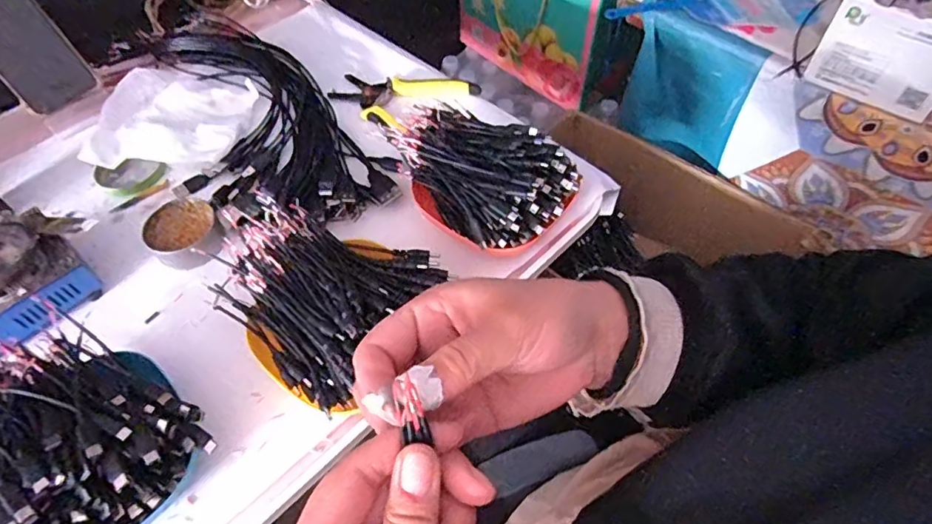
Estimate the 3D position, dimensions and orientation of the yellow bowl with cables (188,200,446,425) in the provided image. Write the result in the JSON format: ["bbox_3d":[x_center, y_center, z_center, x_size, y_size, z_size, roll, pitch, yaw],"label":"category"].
[{"bbox_3d":[-0.119,0.025,0.437,0.181,0.067,0.145,24,60,16],"label":"yellow bowl with cables"}]

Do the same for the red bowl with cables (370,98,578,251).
[{"bbox_3d":[0.008,-0.089,0.507,0.124,0.067,0.180,-39,64,-22],"label":"red bowl with cables"}]

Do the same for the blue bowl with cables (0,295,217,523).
[{"bbox_3d":[-0.277,0.106,0.383,0.120,0.077,0.186,-39,64,-22],"label":"blue bowl with cables"}]

